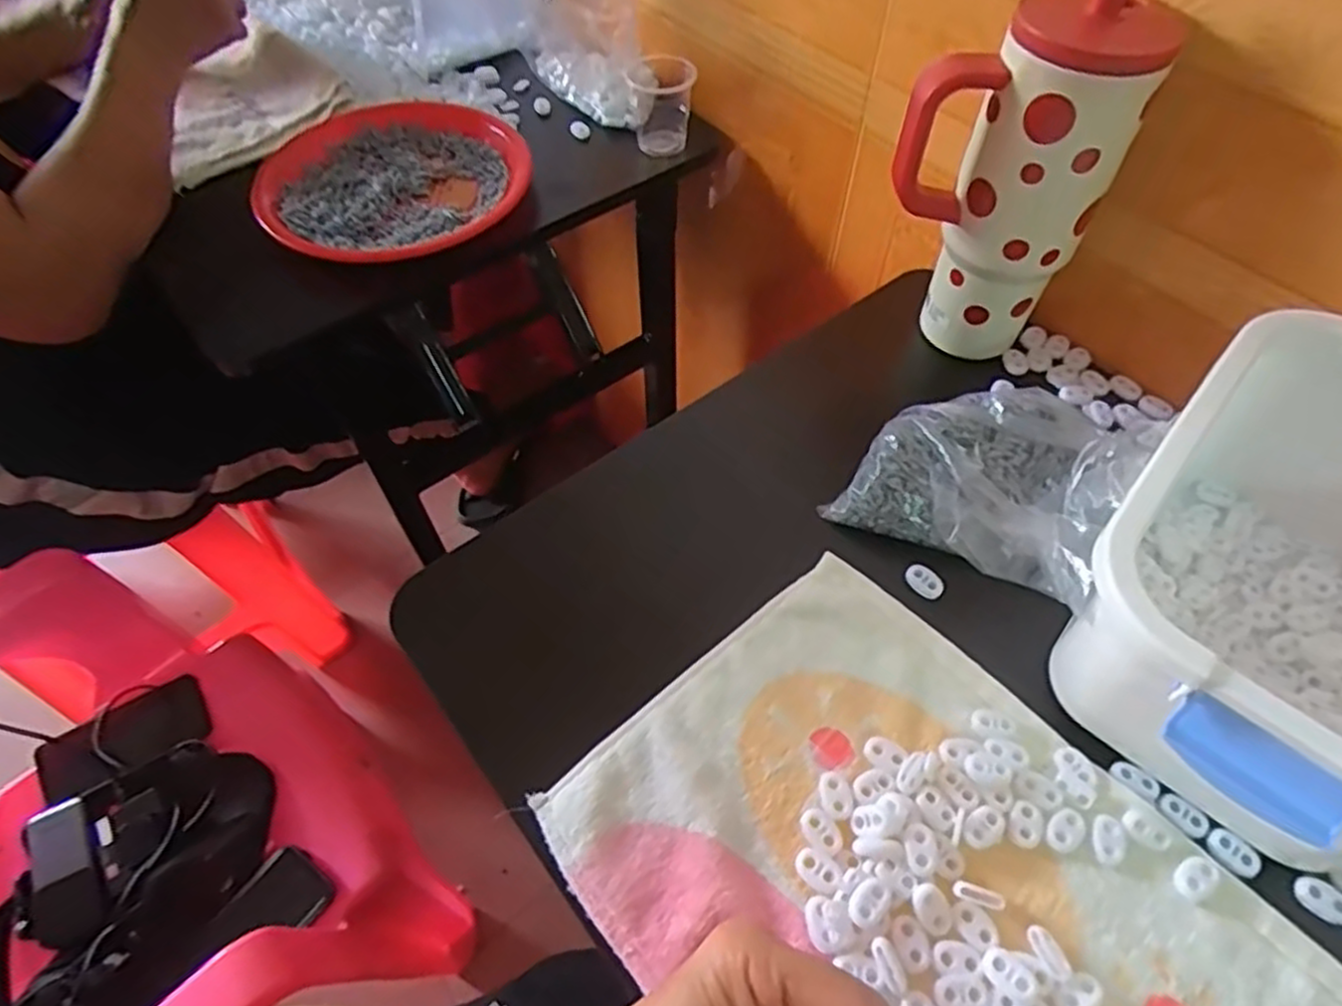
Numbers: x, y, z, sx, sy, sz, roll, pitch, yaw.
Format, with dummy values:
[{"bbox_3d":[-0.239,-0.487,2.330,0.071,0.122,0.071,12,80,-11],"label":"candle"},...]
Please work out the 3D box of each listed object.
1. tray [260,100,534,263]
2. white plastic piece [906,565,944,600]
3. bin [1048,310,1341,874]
[{"bbox_3d":[-0.254,-0.292,0.655,0.215,0.035,0.232,-37,63,-22],"label":"tray"},{"bbox_3d":[0.149,0.046,0.436,0.015,0.004,0.023,-39,63,-23],"label":"white plastic piece"},{"bbox_3d":[0.312,0.041,0.363,0.188,0.120,0.260,37,64,23],"label":"bin"}]

